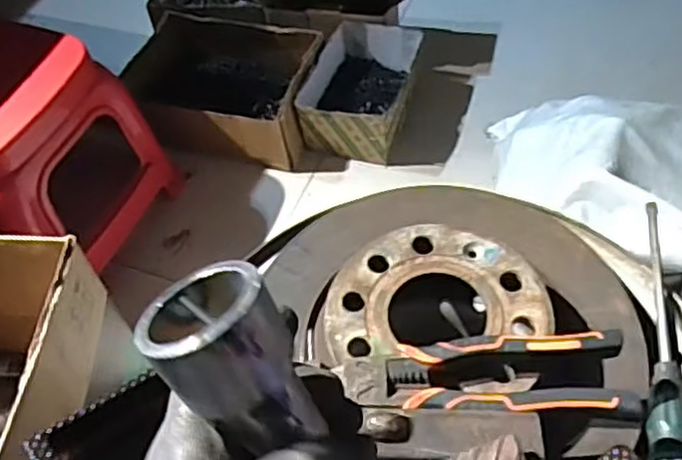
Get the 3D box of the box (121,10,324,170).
[{"bbox_3d":[-0.173,-0.201,1.064,0.269,0.135,0.214,12,55,14],"label":"box"}]

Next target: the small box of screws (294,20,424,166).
[{"bbox_3d":[0.031,-0.209,1.099,0.155,0.115,0.208,9,54,12],"label":"small box of screws"}]

